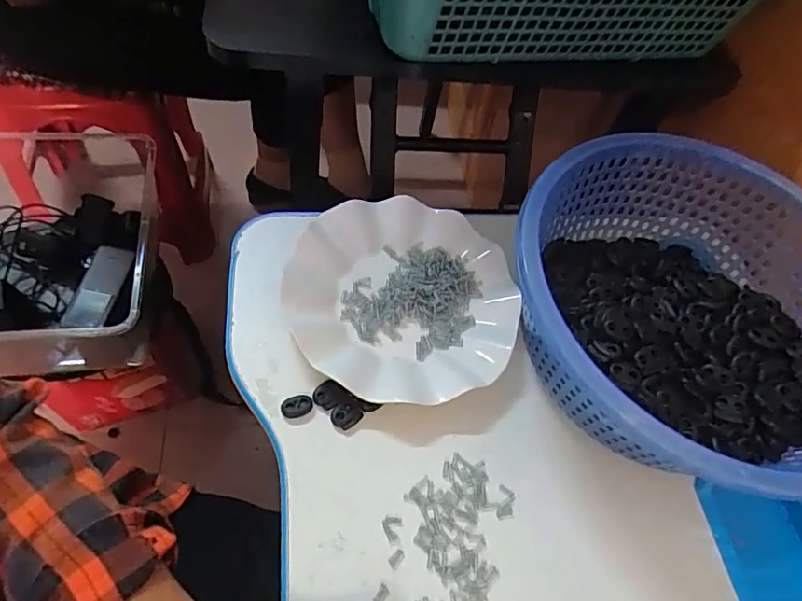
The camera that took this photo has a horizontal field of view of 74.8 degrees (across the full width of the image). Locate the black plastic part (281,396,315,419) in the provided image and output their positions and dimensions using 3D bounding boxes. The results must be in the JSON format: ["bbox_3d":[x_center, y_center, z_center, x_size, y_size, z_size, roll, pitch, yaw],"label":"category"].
[{"bbox_3d":[-0.073,0.074,0.368,0.023,0.004,0.015,-14,62,-16],"label":"black plastic part"}]

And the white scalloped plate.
[{"bbox_3d":[0.001,-0.007,0.408,0.174,0.022,0.177,3,59,-6],"label":"white scalloped plate"}]

